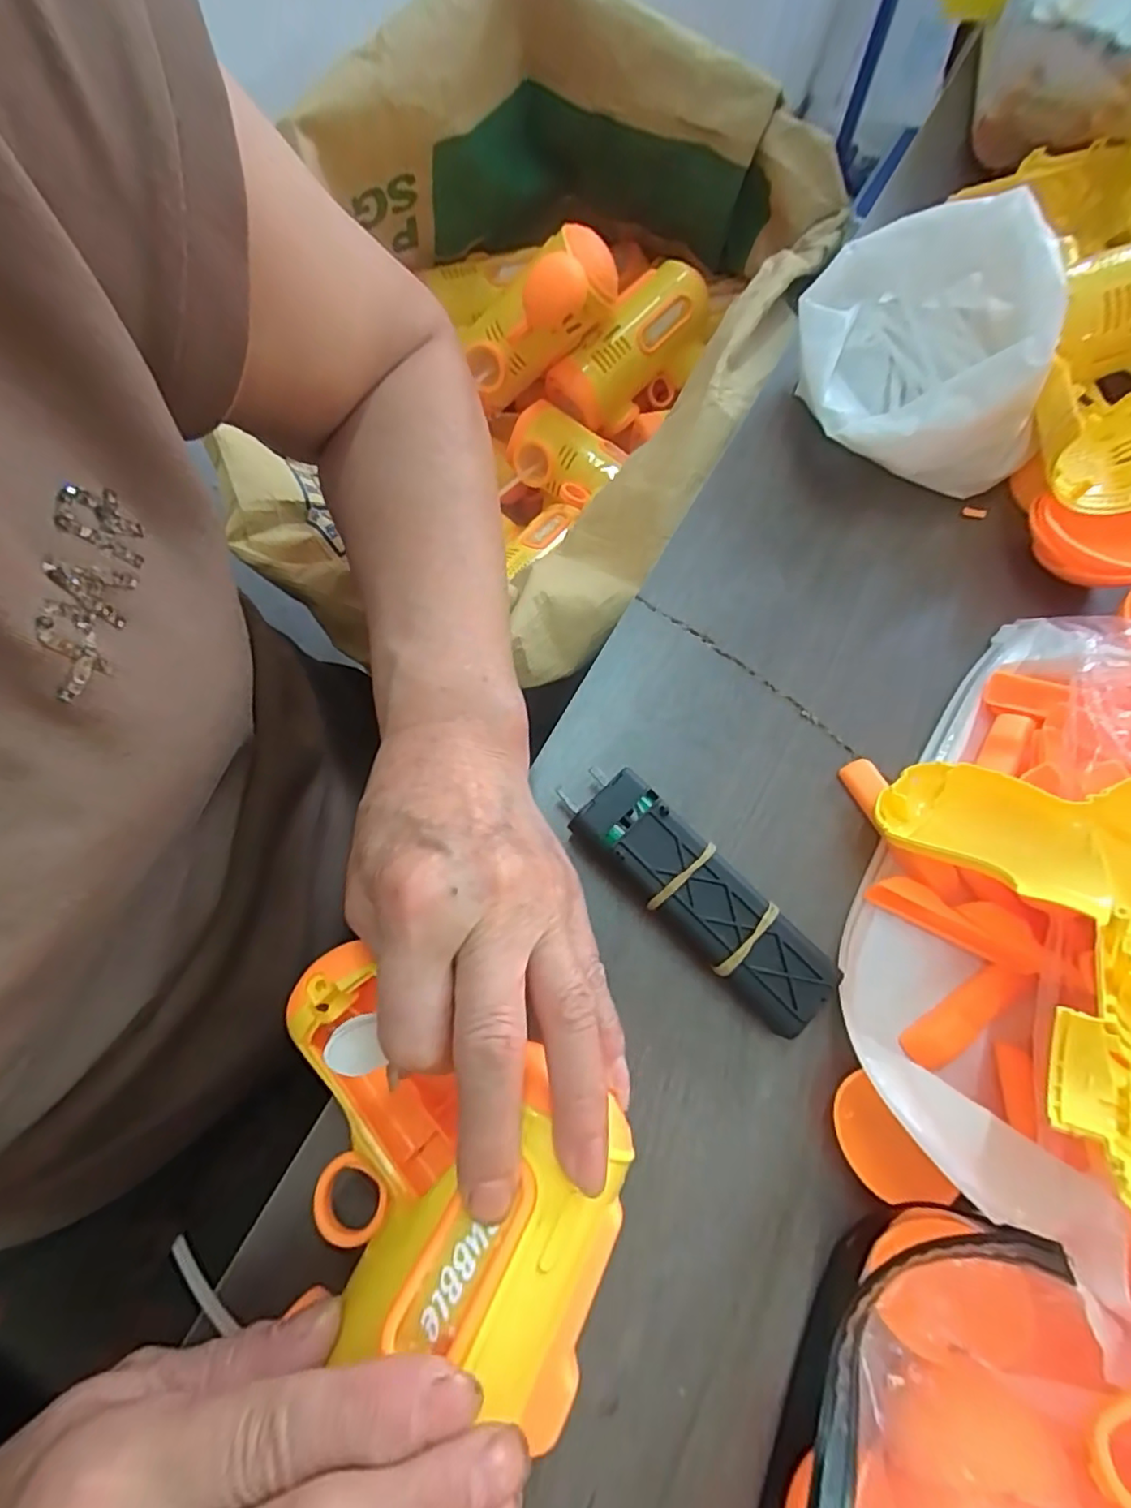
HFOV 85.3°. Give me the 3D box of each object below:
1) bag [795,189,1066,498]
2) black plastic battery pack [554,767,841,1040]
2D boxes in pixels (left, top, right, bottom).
[{"bbox_3d":[0.170,-0.197,0.299,0.106,0.074,0.110,3,70,0],"label":"bag"},{"bbox_3d":[0.048,0.053,0.233,0.031,0.026,0.114,-43,76,-15],"label":"black plastic battery pack"}]

